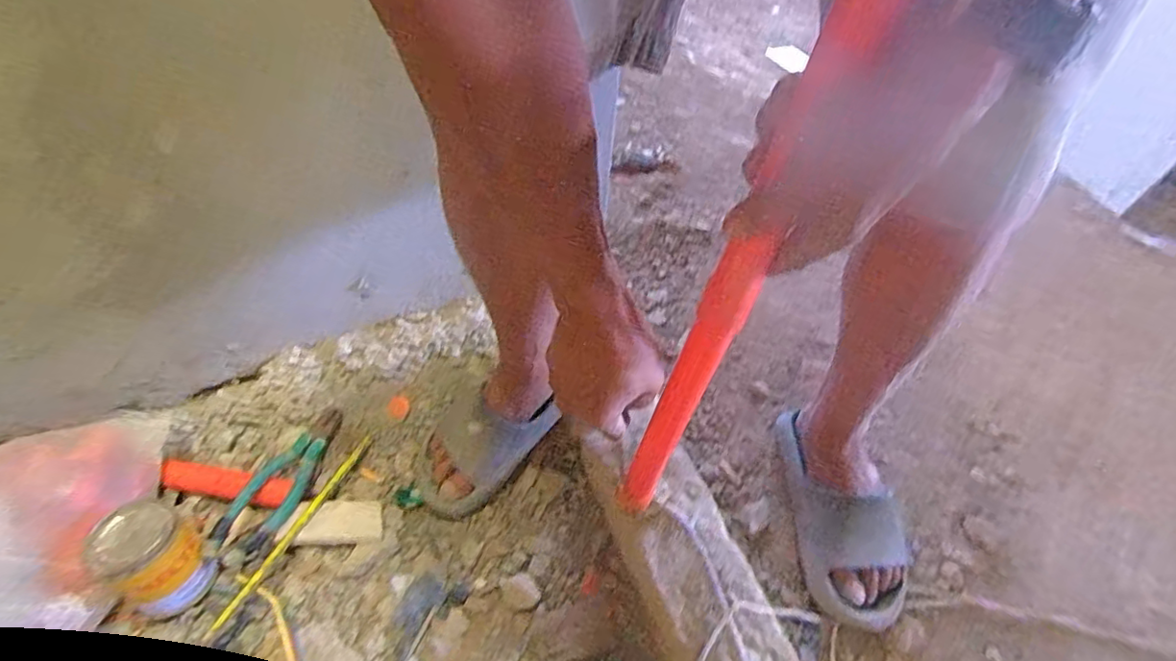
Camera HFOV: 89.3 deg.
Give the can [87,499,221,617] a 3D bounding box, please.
[{"bbox_3d":[-0.455,0.239,0.626,0.081,0.096,0.081,1,49,-1],"label":"can"}]

